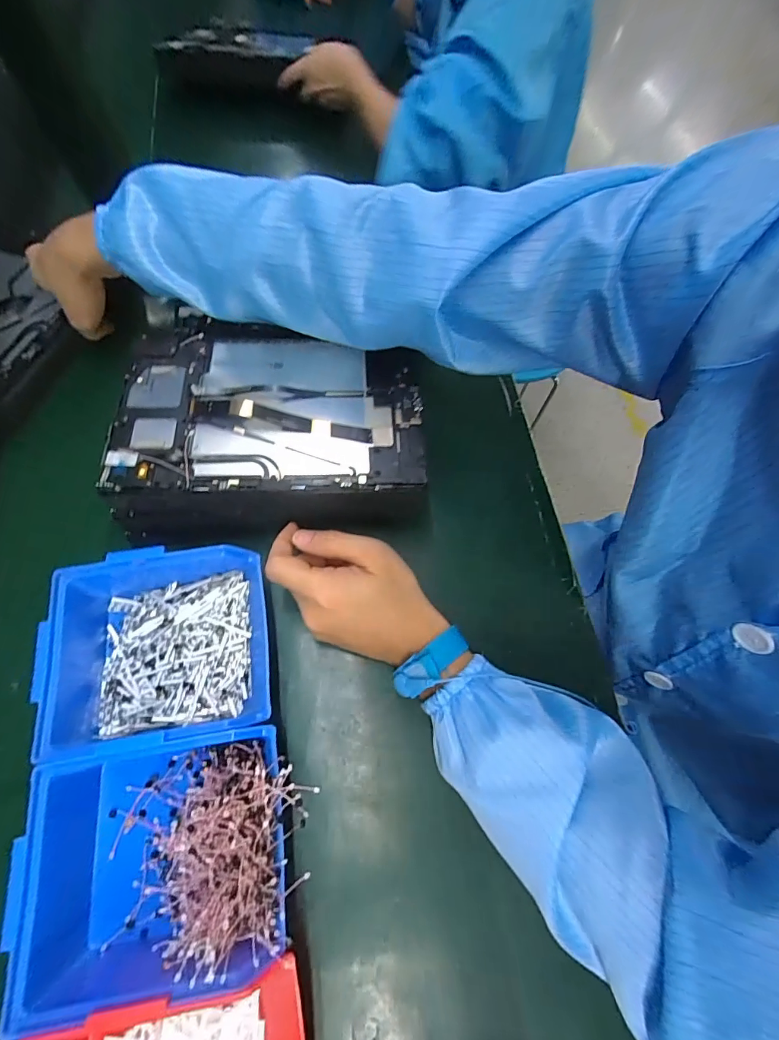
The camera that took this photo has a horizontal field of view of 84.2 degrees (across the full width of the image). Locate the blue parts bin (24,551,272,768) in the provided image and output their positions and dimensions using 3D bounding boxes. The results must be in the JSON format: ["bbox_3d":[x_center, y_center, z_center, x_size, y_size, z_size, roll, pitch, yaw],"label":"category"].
[{"bbox_3d":[-0.166,0.090,0.315,0.144,0.071,0.126,-11,69,-6],"label":"blue parts bin"}]

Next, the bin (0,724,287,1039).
[{"bbox_3d":[-0.138,0.202,0.266,0.160,0.065,0.122,-6,68,-4],"label":"bin"}]

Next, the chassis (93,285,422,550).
[{"bbox_3d":[-0.088,-0.071,0.371,0.244,0.081,0.176,2,68,-1],"label":"chassis"}]

